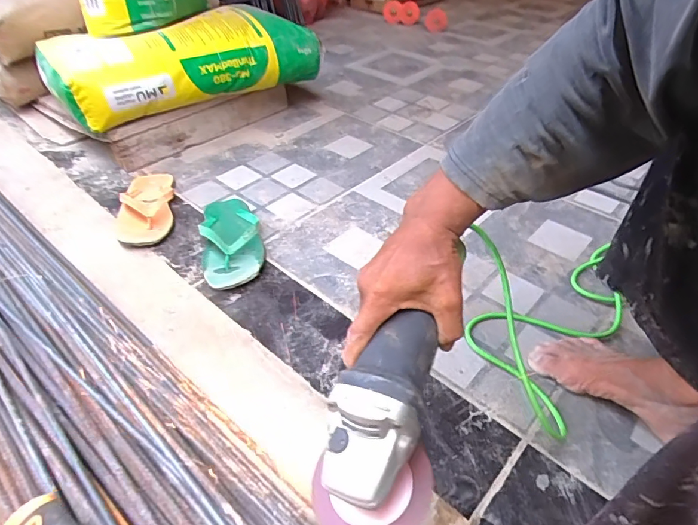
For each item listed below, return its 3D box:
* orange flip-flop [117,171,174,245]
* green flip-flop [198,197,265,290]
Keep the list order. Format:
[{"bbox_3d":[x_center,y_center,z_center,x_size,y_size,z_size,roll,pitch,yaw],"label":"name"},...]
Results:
[{"bbox_3d":[-0.380,-0.111,0.851,0.094,0.035,0.224,-9,42,-10],"label":"orange flip-flop"},{"bbox_3d":[-0.202,-0.044,0.775,0.100,0.048,0.223,-11,44,-10],"label":"green flip-flop"}]

